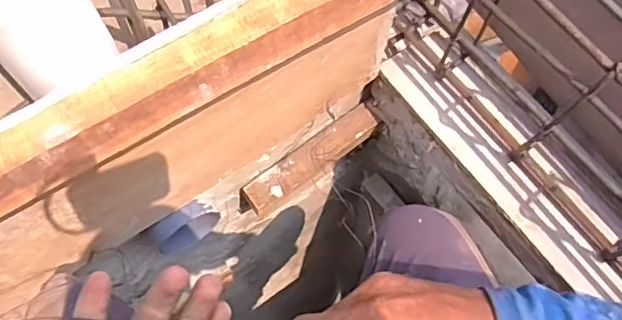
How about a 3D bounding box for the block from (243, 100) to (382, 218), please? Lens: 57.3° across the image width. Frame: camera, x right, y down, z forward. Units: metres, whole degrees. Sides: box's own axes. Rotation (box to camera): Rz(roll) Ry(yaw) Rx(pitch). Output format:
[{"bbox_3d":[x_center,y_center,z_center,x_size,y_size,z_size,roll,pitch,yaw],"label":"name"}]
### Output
[{"bbox_3d":[0.003,-0.001,0.844,0.225,0.032,0.052,-35,72,-11],"label":"block"}]

